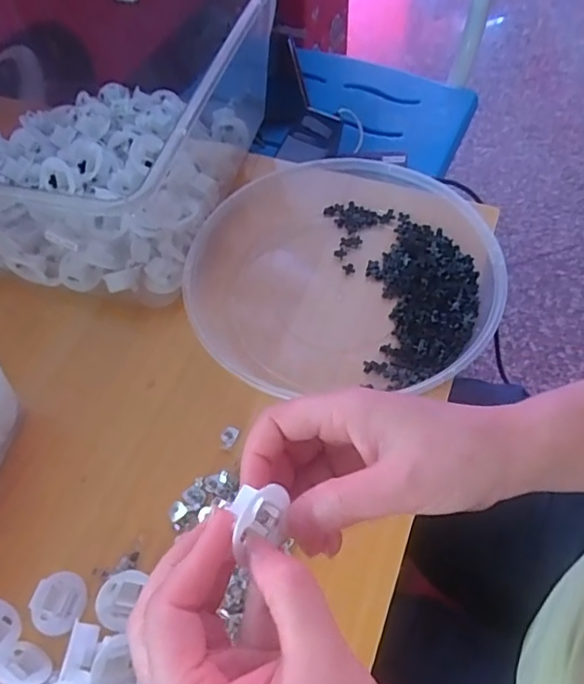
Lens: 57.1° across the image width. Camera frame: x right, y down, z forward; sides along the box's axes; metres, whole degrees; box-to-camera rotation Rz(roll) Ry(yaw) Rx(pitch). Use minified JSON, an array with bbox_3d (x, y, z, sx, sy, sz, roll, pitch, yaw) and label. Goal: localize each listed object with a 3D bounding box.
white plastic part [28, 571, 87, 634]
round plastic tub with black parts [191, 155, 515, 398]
[{"bbox_3d":[-0.141,0.157,0.324,0.028,0.011,0.033,16,61,12],"label":"white plastic part"},{"bbox_3d":[0.036,-0.057,0.419,0.221,0.050,0.214,-1,59,2],"label":"round plastic tub with black parts"}]

